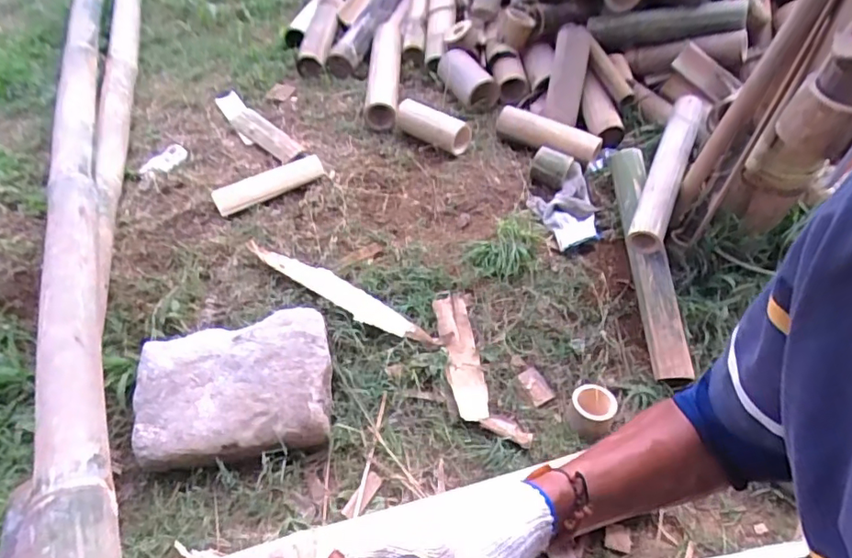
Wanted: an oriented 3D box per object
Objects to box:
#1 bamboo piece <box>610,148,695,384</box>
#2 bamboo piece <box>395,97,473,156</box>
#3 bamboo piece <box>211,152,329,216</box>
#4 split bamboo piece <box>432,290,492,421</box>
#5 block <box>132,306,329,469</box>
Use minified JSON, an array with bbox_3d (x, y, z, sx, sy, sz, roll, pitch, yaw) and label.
[{"bbox_3d":[0.356,-0.040,0.863,0.068,0.045,0.398,-3,68,-2],"label":"bamboo piece"},{"bbox_3d":[0.017,-0.306,1.068,0.154,0.056,0.064,30,53,28],"label":"bamboo piece"},{"bbox_3d":[-0.280,-0.174,0.981,0.198,0.040,0.034,-27,50,-23],"label":"bamboo piece"},{"bbox_3d":[0.054,0.109,0.823,0.055,0.021,0.208,-7,62,-7],"label":"split bamboo piece"},{"bbox_3d":[-0.262,0.144,0.754,0.251,0.078,0.175,-7,45,-5],"label":"block"}]

